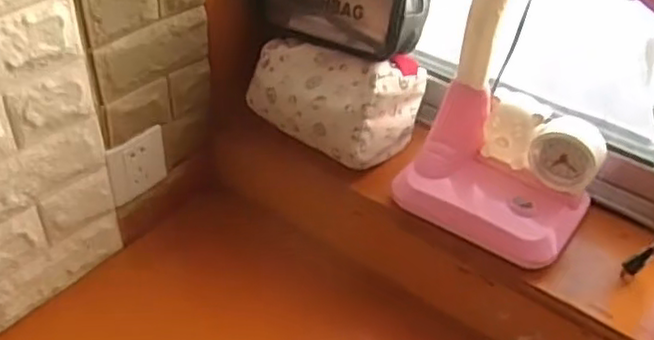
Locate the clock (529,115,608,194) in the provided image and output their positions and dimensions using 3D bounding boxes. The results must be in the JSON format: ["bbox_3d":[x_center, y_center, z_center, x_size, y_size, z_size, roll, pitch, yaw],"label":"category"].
[{"bbox_3d":[0.278,-0.018,0.796,0.078,0.063,0.050,26,46,25],"label":"clock"}]

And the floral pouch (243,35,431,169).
[{"bbox_3d":[0.014,-0.107,0.917,0.201,0.109,0.142,28,47,27],"label":"floral pouch"}]

